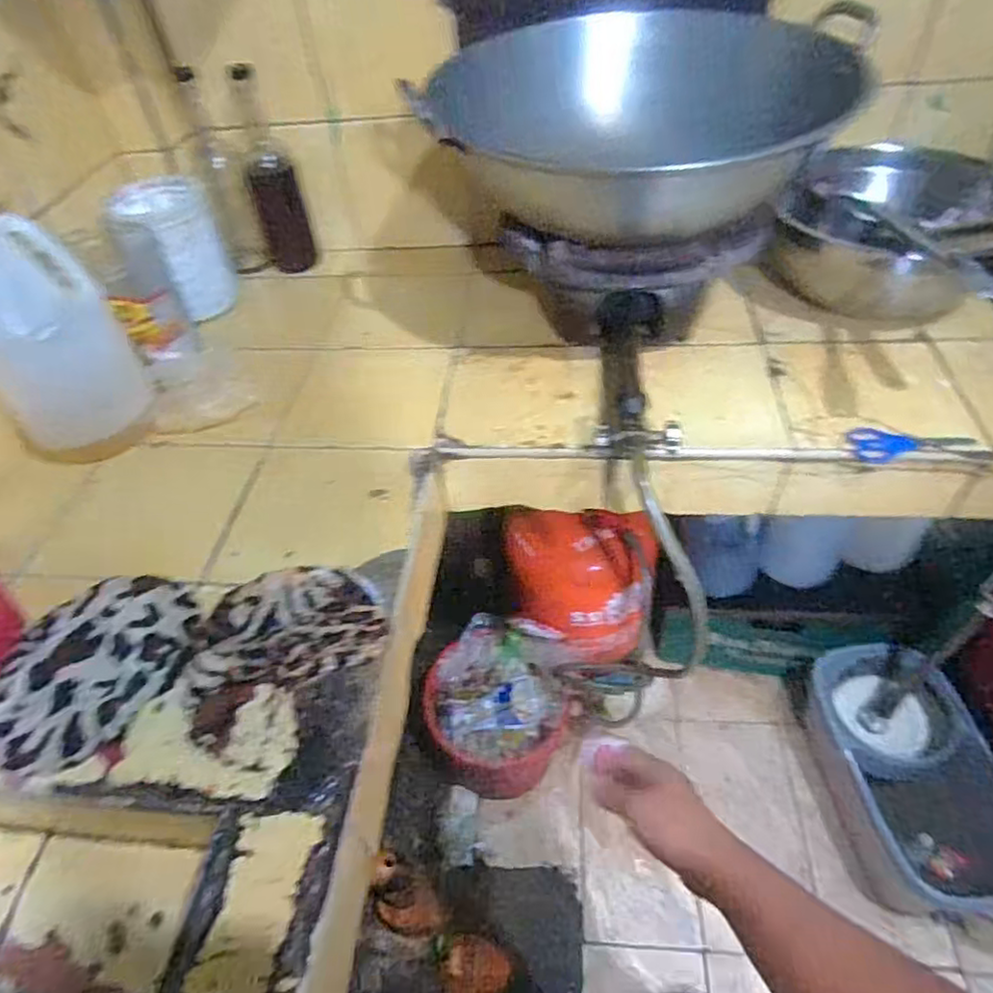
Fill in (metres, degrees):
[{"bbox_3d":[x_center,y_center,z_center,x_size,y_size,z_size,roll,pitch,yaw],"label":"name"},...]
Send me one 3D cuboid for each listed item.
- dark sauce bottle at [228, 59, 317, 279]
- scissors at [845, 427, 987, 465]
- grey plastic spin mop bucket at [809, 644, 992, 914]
[{"bbox_3d":[-0.340,-0.484,0.989,0.077,0.268,0.071,-16,48,-8],"label":"dark sauce bottle"},{"bbox_3d":[0.440,-0.054,0.691,0.124,0.014,0.050,3,48,9],"label":"scissors"},{"bbox_3d":[0.706,0.483,1.134,0.244,0.195,0.411,-9,47,-2],"label":"grey plastic spin mop bucket"}]

